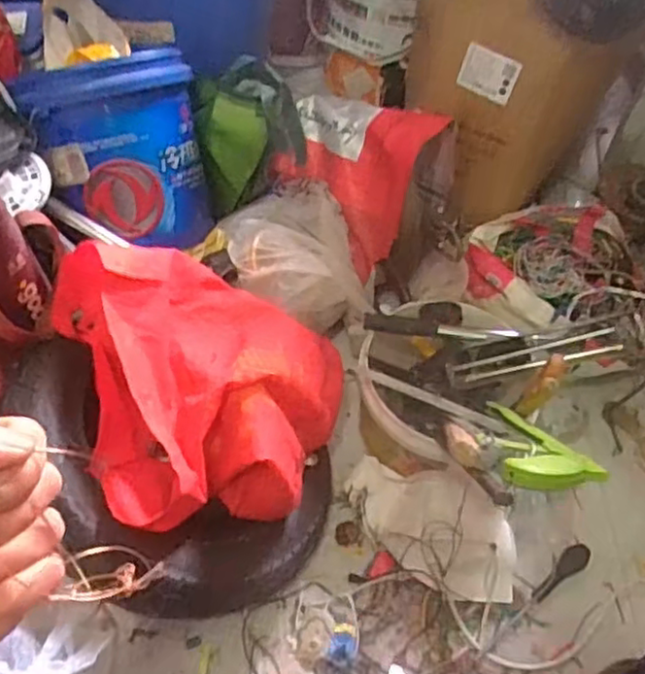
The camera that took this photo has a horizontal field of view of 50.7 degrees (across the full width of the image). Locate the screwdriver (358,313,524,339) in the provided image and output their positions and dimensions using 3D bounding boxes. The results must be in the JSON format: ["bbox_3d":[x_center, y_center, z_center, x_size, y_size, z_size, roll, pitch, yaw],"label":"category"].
[{"bbox_3d":[0.153,-0.010,0.889,0.198,0.021,0.021,7,52,0],"label":"screwdriver"}]

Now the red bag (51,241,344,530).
[{"bbox_3d":[-0.105,0.041,0.748,0.309,0.121,0.312,-12,68,-28],"label":"red bag"}]

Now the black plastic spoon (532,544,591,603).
[{"bbox_3d":[0.304,0.302,0.868,0.096,0.015,0.030,-40,64,-11],"label":"black plastic spoon"}]

